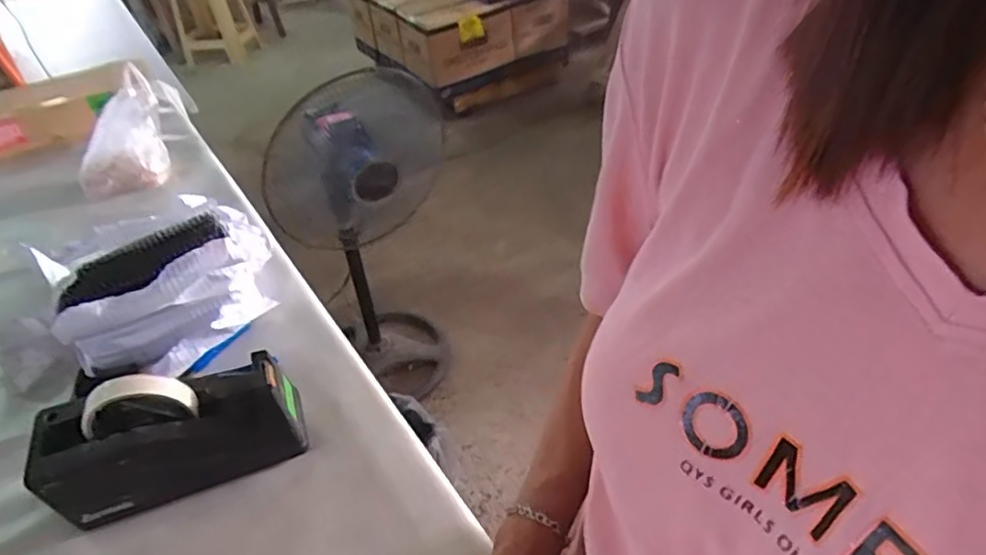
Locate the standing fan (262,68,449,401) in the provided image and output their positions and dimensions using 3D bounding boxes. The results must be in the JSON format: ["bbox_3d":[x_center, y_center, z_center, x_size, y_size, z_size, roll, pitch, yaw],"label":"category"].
[{"bbox_3d":[-0.258,-0.065,1.376,0.306,0.802,0.308,-1,40,7],"label":"standing fan"}]

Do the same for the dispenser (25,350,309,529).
[{"bbox_3d":[-0.287,0.138,0.541,0.208,0.118,0.069,-17,39,-16],"label":"dispenser"}]

